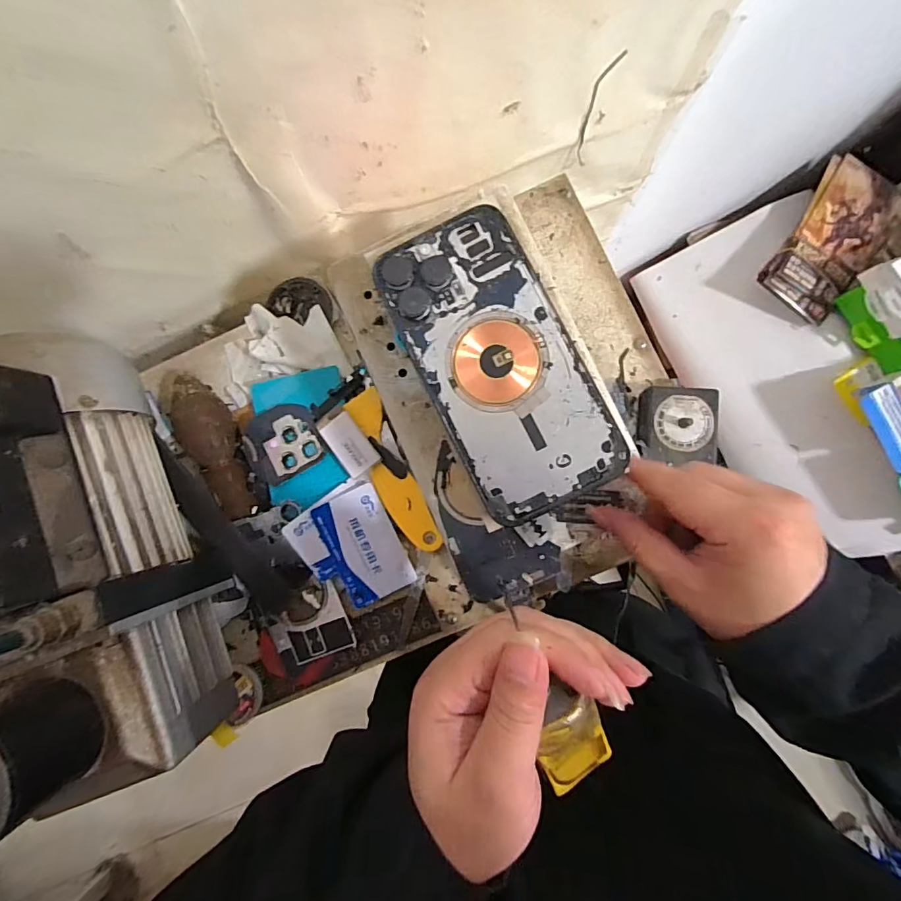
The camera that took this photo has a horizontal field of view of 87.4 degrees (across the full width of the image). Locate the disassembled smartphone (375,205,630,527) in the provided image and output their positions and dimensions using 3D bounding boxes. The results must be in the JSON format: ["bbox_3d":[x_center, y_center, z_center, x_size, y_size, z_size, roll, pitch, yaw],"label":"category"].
[{"bbox_3d":[0.024,-0.046,0.245,0.076,0.004,0.157,-26,84,1],"label":"disassembled smartphone"}]

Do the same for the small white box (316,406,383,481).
[{"bbox_3d":[-0.079,-0.006,0.364,0.027,0.006,0.053,-36,84,-1],"label":"small white box"}]

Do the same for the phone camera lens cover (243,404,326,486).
[{"bbox_3d":[-0.132,-0.008,0.376,0.059,0.006,0.057,-24,85,5],"label":"phone camera lens cover"}]

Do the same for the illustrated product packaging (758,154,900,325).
[{"bbox_3d":[0.602,-0.324,0.735,0.141,0.053,0.219,31,87,6],"label":"illustrated product packaging"}]

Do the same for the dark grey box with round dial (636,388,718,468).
[{"bbox_3d":[0.166,-0.018,0.350,0.052,0.035,0.053,8,85,4],"label":"dark grey box with round dial"}]

